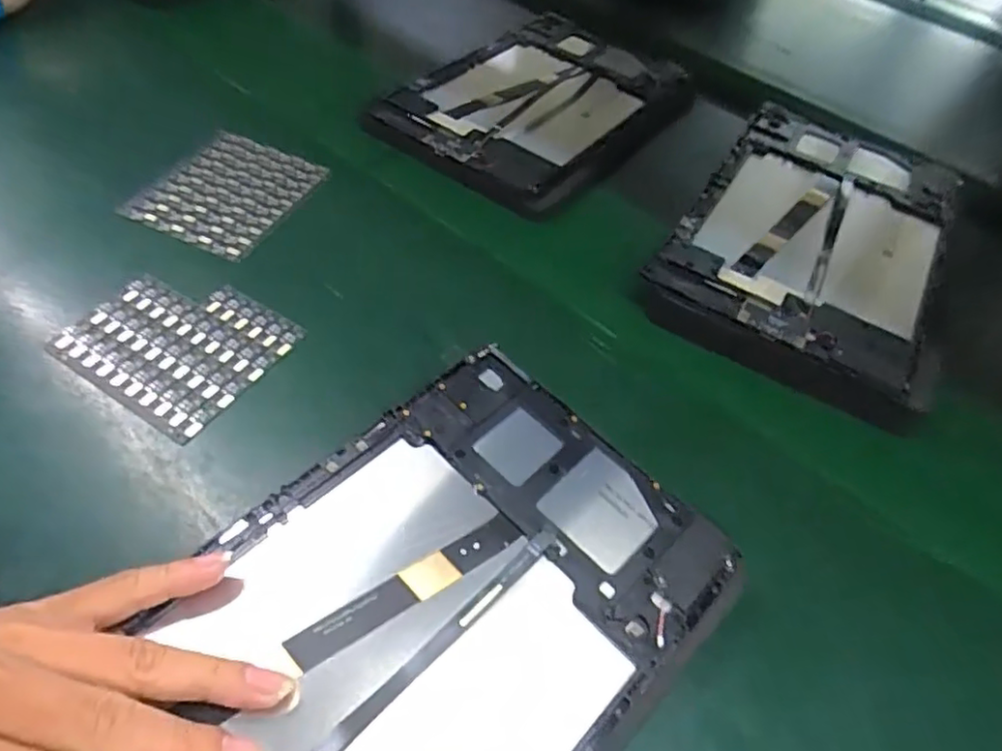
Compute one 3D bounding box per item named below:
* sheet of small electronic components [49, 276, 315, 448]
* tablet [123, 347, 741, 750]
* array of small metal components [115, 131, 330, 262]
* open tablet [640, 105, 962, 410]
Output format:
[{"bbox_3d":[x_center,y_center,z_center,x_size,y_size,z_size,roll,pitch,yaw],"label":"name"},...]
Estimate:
[{"bbox_3d":[-0.165,-0.017,0.331,0.096,0.005,0.080,28,54,16],"label":"sheet of small electronic components"},{"bbox_3d":[-0.035,0.096,0.232,0.148,0.010,0.234,39,60,24],"label":"tablet"},{"bbox_3d":[-0.170,-0.116,0.406,0.086,0.006,0.096,21,53,11],"label":"array of small metal components"},{"bbox_3d":[0.206,-0.097,0.415,0.154,0.009,0.243,27,53,14],"label":"open tablet"}]

